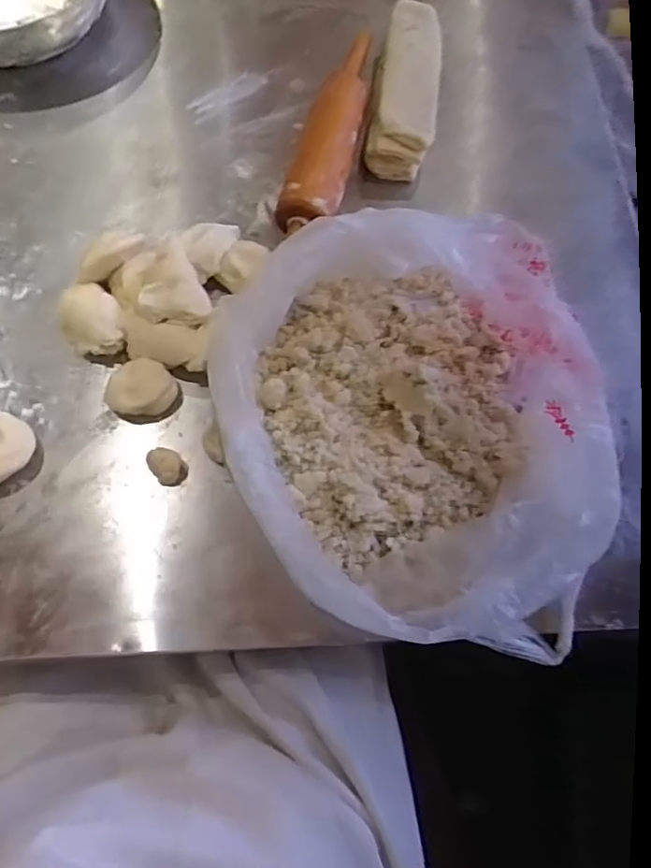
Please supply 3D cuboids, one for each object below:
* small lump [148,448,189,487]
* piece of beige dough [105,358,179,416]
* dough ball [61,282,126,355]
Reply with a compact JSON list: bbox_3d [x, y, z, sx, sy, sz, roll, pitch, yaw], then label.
[{"bbox_3d":[-0.126,0.026,0.493,0.029,0.025,0.024,40,73,14],"label":"small lump"},{"bbox_3d":[-0.152,-0.037,0.514,0.054,0.019,0.046,-5,69,-3],"label":"piece of beige dough"},{"bbox_3d":[-0.198,-0.095,0.529,0.047,0.035,0.069,-36,73,-13],"label":"dough ball"}]

